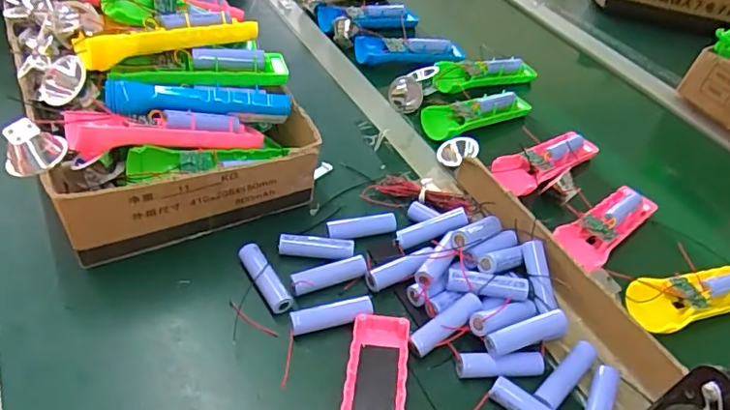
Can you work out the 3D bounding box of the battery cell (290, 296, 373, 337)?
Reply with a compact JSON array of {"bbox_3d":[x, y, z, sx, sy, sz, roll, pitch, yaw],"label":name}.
[{"bbox_3d":[-0.026,0.086,0.427,0.065,0.014,0.018,-6,43,-17],"label":"battery cell"}]

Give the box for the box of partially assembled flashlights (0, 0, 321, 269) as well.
[{"bbox_3d":[-0.218,-0.127,0.535,0.234,0.151,0.350,-17,50,-26],"label":"box of partially assembled flashlights"}]

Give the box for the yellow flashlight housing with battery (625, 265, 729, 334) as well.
[{"bbox_3d":[0.310,0.082,0.495,0.150,0.026,0.047,-8,44,-19],"label":"yellow flashlight housing with battery"}]

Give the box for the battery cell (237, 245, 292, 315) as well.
[{"bbox_3d":[-0.082,0.060,0.445,0.019,0.017,0.065,-24,50,-32],"label":"battery cell"}]

